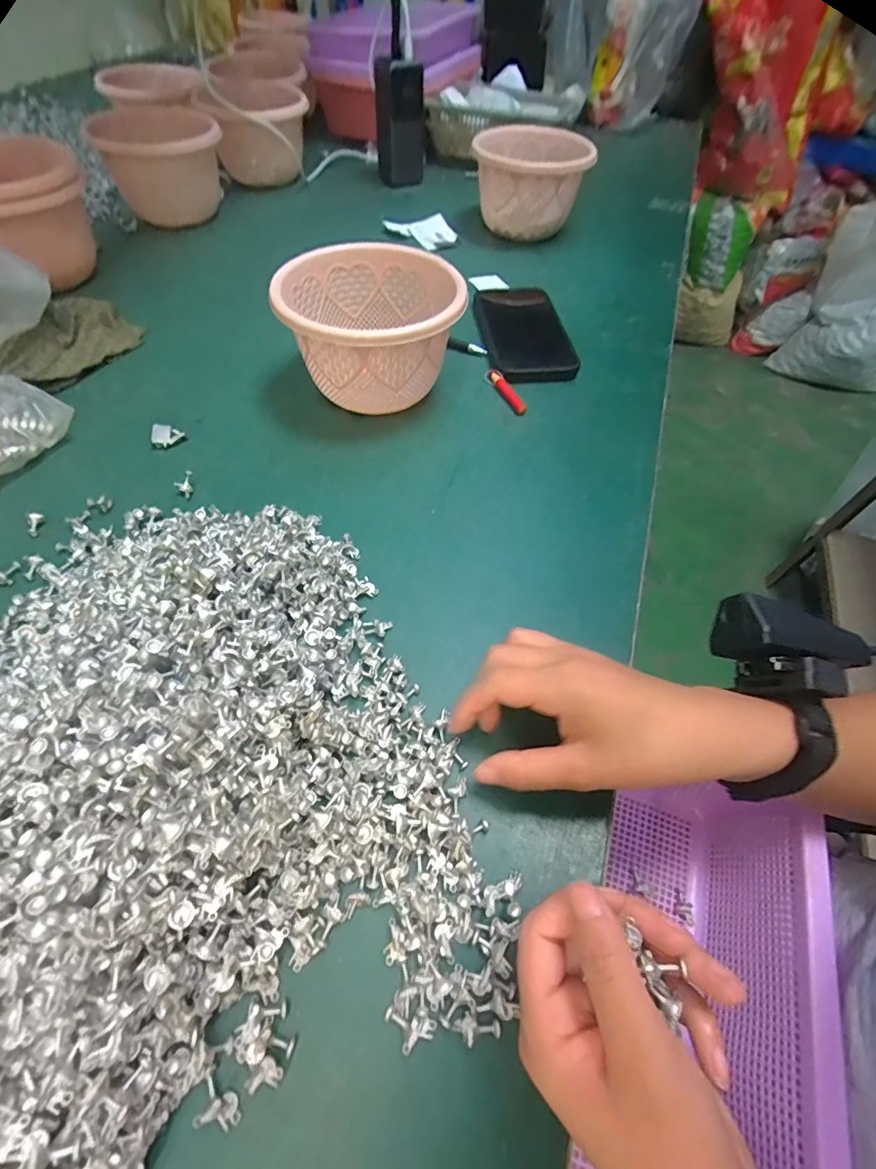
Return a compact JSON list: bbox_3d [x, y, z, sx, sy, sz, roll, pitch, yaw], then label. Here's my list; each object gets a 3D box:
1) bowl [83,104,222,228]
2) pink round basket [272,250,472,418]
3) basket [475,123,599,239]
[{"bbox_3d":[-0.326,-0.497,0.591,0.125,0.088,0.135,2,56,-3],"label":"bowl"},{"bbox_3d":[-0.055,-0.204,0.409,0.130,0.090,0.134,2,56,-3],"label":"pink round basket"},{"bbox_3d":[0.109,-0.499,0.612,0.129,0.093,0.120,3,56,-3],"label":"basket"}]

